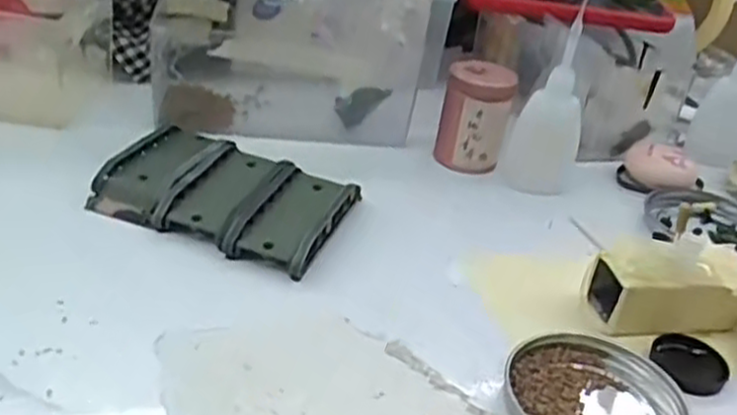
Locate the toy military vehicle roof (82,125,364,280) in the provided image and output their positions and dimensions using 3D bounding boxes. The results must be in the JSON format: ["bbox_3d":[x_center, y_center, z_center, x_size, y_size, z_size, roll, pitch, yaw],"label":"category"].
[{"bbox_3d":[-0.078,-0.010,0.443,0.130,0.018,0.093,17,30,14],"label":"toy military vehicle roof"}]

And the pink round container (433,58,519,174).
[{"bbox_3d":[0.071,-0.060,0.522,0.044,0.067,0.037,12,30,6],"label":"pink round container"}]

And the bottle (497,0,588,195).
[{"bbox_3d":[0.120,-0.064,0.509,0.047,0.118,0.039,14,30,10],"label":"bottle"}]

